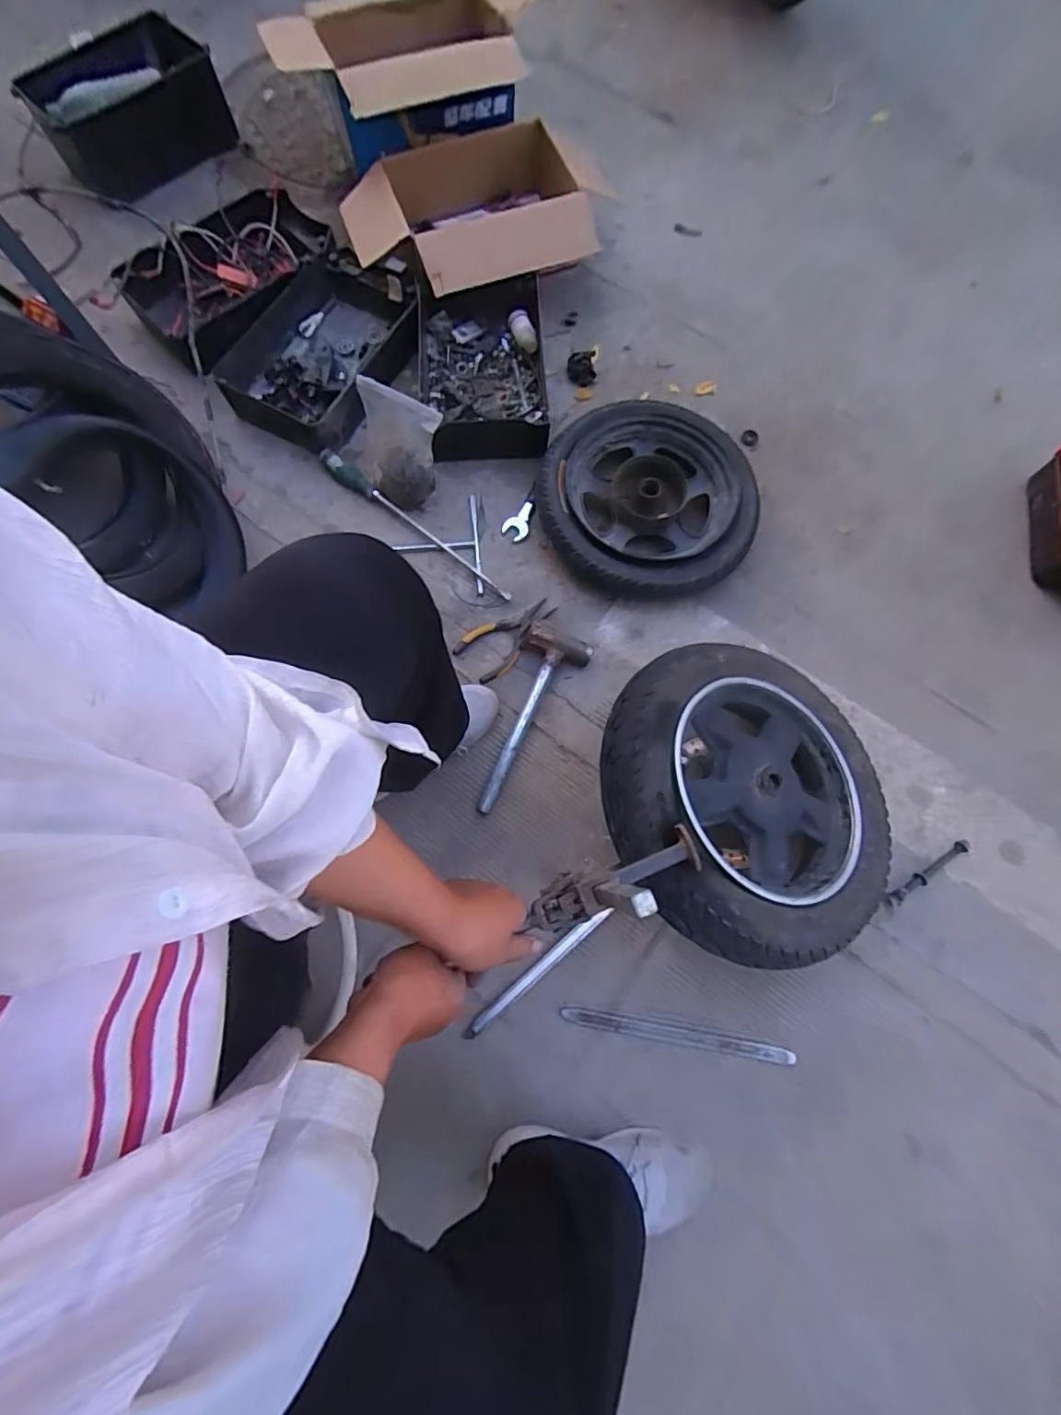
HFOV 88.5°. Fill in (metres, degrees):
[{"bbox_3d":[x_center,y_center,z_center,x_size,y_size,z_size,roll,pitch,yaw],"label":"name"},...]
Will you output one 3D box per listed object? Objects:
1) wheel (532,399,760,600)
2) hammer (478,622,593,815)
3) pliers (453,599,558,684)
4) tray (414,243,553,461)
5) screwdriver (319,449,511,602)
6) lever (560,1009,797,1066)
[{"bbox_3d":[0.182,-0.328,0.867,0.322,0.078,0.315,0,73,-1],"label":"wheel"},{"bbox_3d":[0.008,0.015,0.794,0.095,0.031,0.298,18,74,4],"label":"hammer"},{"bbox_3d":[-0.035,-0.113,0.836,0.082,0.010,0.162,44,77,11],"label":"pliers"},{"bbox_3d":[-0.086,-0.578,0.937,0.216,0.079,0.331,-2,74,-2],"label":"tray"},{"bbox_3d":[-0.190,-0.301,0.883,0.400,0.025,0.034,37,76,9],"label":"screwdriver"},{"bbox_3d":[0.185,0.416,0.692,0.285,0.016,0.023,10,74,2],"label":"lever"}]

